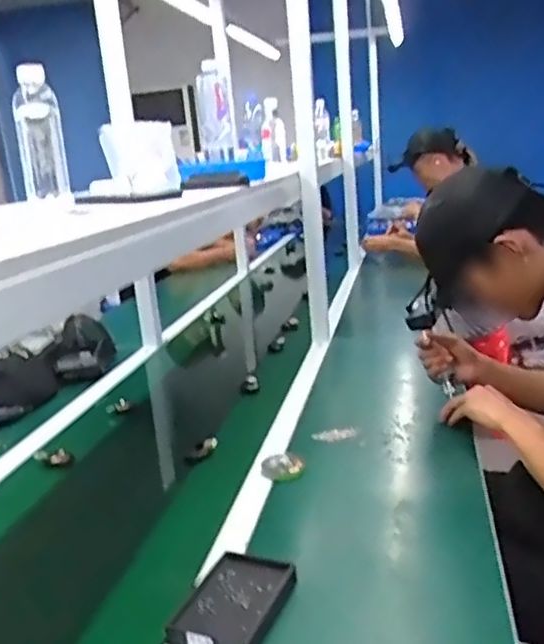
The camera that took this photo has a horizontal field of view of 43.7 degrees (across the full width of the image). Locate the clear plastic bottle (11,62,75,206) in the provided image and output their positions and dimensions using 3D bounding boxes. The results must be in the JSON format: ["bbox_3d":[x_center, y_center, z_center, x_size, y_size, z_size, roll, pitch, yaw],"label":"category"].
[{"bbox_3d":[-0.376,-0.303,1.098,0.072,0.212,0.070,-9,14,-17],"label":"clear plastic bottle"}]

